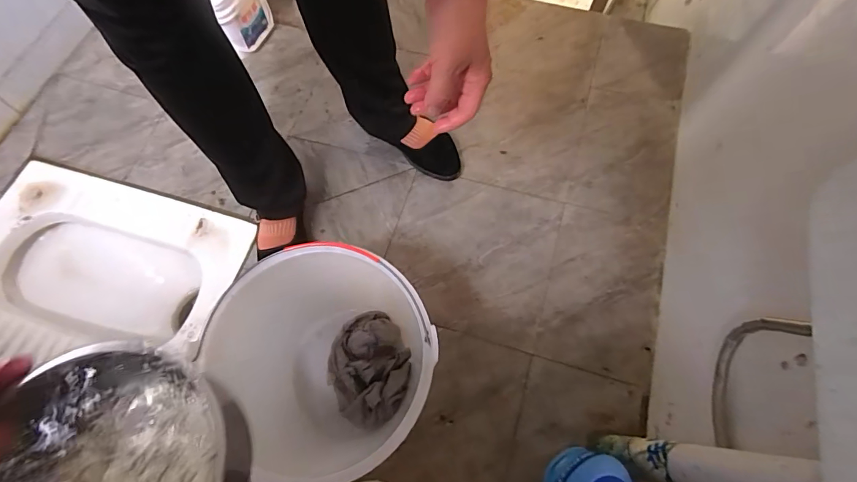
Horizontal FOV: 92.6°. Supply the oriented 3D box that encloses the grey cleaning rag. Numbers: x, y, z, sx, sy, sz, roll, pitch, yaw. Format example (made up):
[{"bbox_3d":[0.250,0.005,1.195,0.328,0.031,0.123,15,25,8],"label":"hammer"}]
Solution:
[{"bbox_3d":[-0.096,0.207,0.665,0.127,0.059,0.169,-3,67,1],"label":"grey cleaning rag"}]

